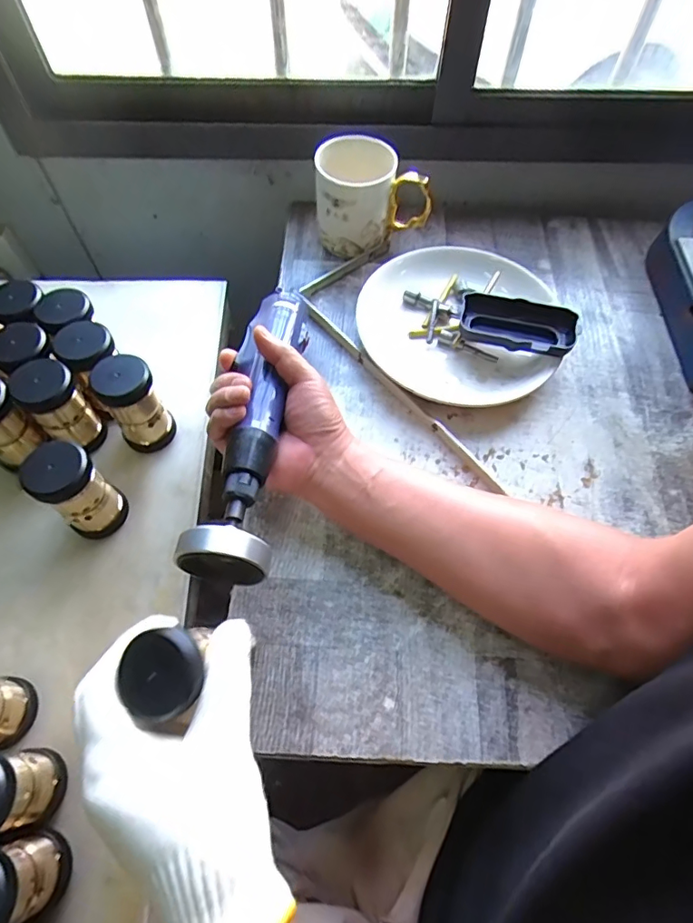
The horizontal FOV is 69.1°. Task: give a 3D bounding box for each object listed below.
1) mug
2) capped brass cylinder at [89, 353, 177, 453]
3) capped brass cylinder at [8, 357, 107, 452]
[{"bbox_3d":[0.026,-0.296,0.561,0.119,0.094,0.095,-1,62,-2],"label":"mug"},{"bbox_3d":[-0.179,-0.049,0.427,0.043,0.085,0.047,1,62,-1],"label":"capped brass cylinder"},{"bbox_3d":[-0.236,-0.043,0.418,0.035,0.084,0.042,34,66,15],"label":"capped brass cylinder"}]

